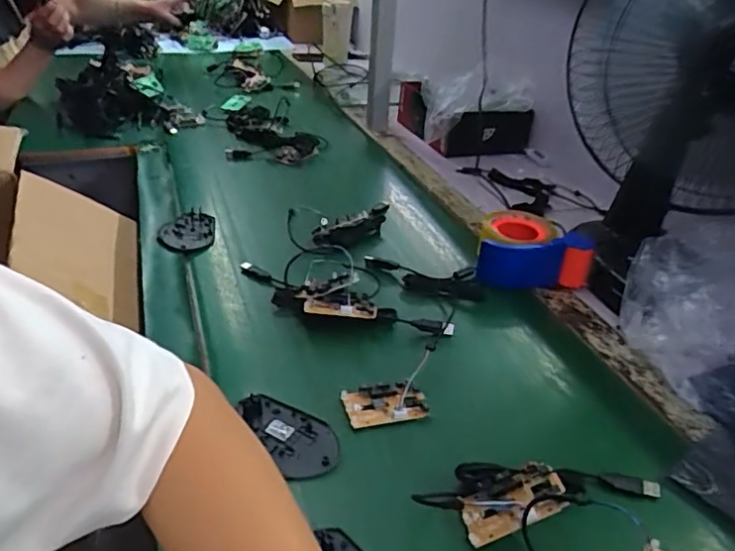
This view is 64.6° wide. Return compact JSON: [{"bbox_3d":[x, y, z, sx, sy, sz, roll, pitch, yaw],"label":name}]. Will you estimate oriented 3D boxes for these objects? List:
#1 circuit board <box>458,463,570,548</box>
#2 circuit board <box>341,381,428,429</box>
[{"bbox_3d":[0.109,0.171,0.441,0.079,0.014,0.044,-24,40,-2],"label":"circuit board"},{"bbox_3d":[0.017,0.121,0.548,0.079,0.013,0.040,-4,32,-14],"label":"circuit board"}]

